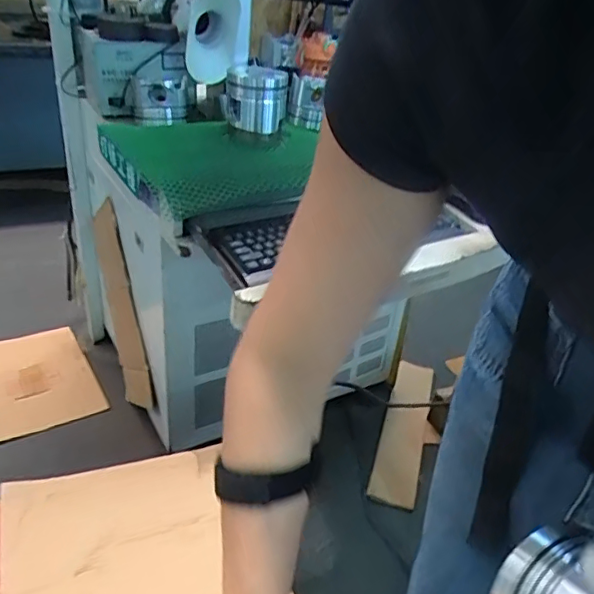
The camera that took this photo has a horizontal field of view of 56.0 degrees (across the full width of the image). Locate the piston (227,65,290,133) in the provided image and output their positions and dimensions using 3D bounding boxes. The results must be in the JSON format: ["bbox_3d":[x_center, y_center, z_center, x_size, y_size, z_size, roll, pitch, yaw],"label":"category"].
[{"bbox_3d":[-0.080,-0.386,1.084,0.113,0.108,0.113,5,31,-5],"label":"piston"}]

